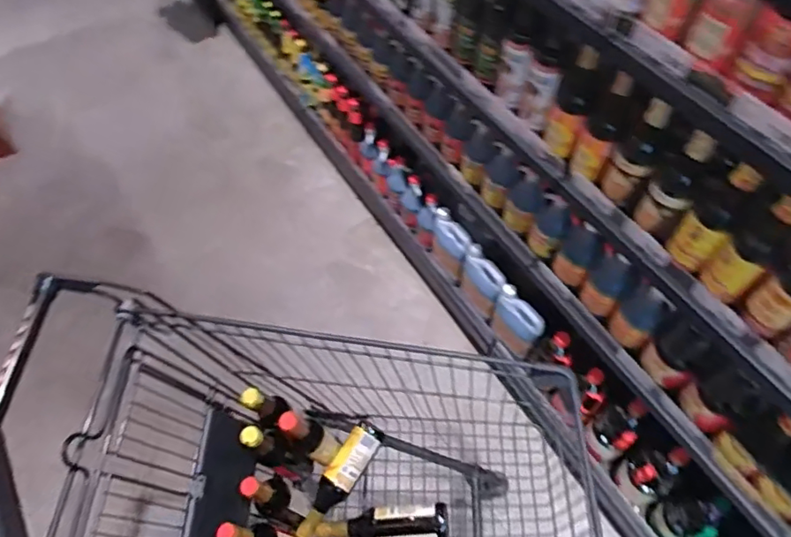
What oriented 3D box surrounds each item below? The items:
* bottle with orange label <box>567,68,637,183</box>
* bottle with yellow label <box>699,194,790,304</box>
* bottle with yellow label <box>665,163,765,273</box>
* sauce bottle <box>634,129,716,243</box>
[{"bbox_3d":[0.340,-0.230,0.891,0.061,0.200,0.052,17,60,12],"label":"bottle with orange label"},{"bbox_3d":[0.506,-0.029,0.760,0.056,0.188,0.068,-40,65,-21],"label":"bottle with yellow label"},{"bbox_3d":[0.469,-0.074,0.791,0.064,0.183,0.054,39,66,23],"label":"bottle with yellow label"},{"bbox_3d":[0.423,-0.124,0.813,0.066,0.176,0.056,31,63,19],"label":"sauce bottle"}]

